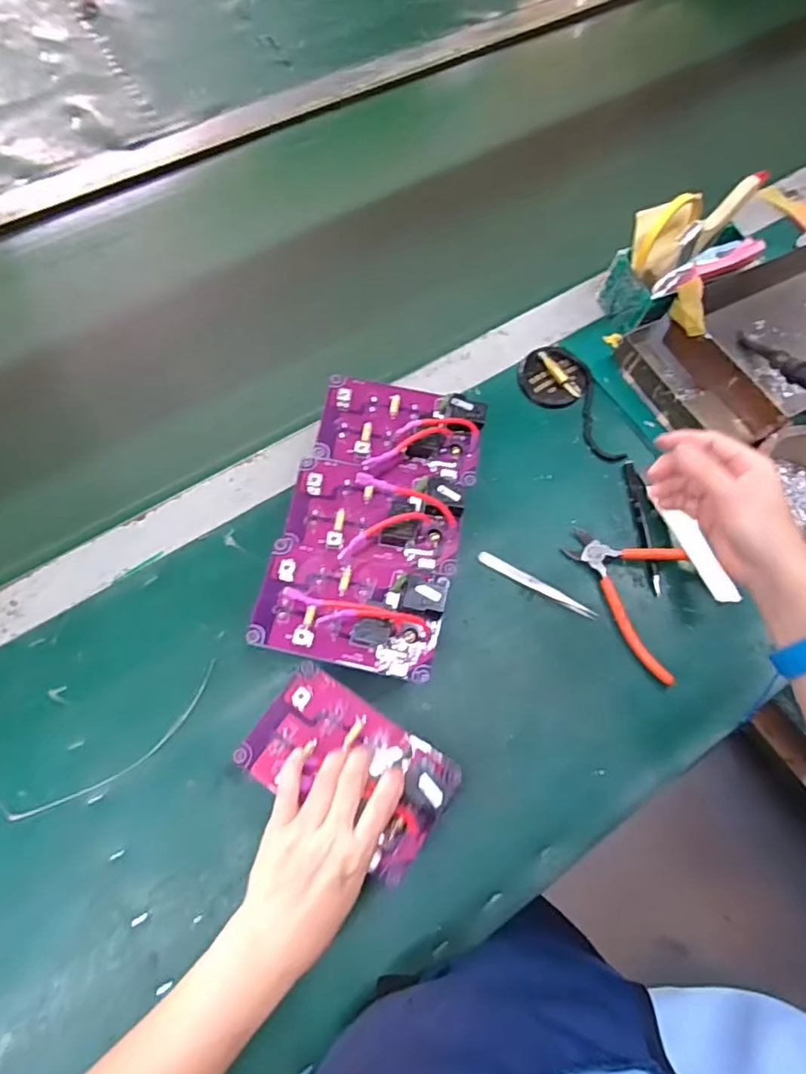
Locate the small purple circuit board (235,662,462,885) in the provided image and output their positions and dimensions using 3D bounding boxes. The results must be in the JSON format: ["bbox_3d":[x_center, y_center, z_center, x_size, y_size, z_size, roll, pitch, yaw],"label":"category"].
[{"bbox_3d":[-0.036,0.155,0.406,0.138,0.023,0.085,33,70,10],"label":"small purple circuit board"}]

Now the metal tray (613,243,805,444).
[{"bbox_3d":[0.403,-0.208,0.619,0.333,0.062,0.169,-26,71,-13],"label":"metal tray"}]

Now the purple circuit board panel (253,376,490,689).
[{"bbox_3d":[-0.021,-0.023,0.474,0.138,0.038,0.247,14,67,3],"label":"purple circuit board panel"}]

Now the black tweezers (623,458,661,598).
[{"bbox_3d":[0.228,-0.012,0.563,0.014,0.010,0.131,-3,68,-5],"label":"black tweezers"}]

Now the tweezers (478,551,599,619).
[{"bbox_3d":[0.120,0.043,0.537,0.113,0.006,0.013,29,69,9],"label":"tweezers"}]

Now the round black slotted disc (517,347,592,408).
[{"bbox_3d":[0.156,-0.166,0.619,0.072,0.016,0.060,24,68,7],"label":"round black slotted disc"}]

